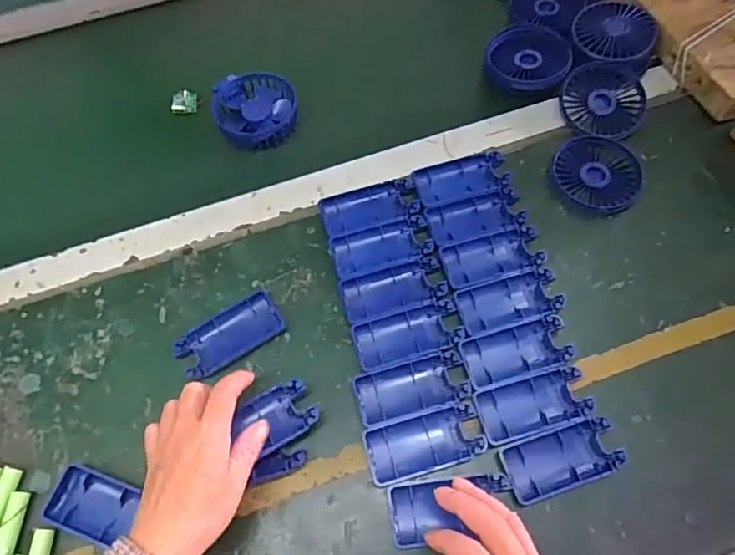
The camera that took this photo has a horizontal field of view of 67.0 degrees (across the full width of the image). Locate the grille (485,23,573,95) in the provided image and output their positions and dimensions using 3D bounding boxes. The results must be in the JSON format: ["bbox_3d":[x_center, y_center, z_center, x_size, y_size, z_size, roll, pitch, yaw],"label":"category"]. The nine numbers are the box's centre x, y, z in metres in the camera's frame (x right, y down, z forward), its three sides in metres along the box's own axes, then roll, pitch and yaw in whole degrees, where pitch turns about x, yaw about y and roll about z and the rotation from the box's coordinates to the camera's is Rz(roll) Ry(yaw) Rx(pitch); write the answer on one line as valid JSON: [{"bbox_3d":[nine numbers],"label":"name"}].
[{"bbox_3d":[0.173,-0.238,0.606,0.084,0.018,0.089,-33,72,-4],"label":"grille"}]

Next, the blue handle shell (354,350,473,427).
[{"bbox_3d":[0.038,0.093,0.470,0.091,0.011,0.044,-15,65,-5],"label":"blue handle shell"}]

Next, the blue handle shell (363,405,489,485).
[{"bbox_3d":[0.046,0.134,0.451,0.092,0.010,0.044,-15,65,-5],"label":"blue handle shell"}]

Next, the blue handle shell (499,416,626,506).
[{"bbox_3d":[0.154,0.144,0.442,0.091,0.014,0.043,-17,65,-7],"label":"blue handle shell"}]

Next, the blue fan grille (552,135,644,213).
[{"bbox_3d":[0.230,-0.105,0.557,0.083,0.016,0.078,-1,64,1],"label":"blue fan grille"}]

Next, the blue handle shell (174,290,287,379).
[{"bbox_3d":[-0.121,0.052,0.494,0.094,0.017,0.046,-32,68,-13],"label":"blue handle shell"}]

